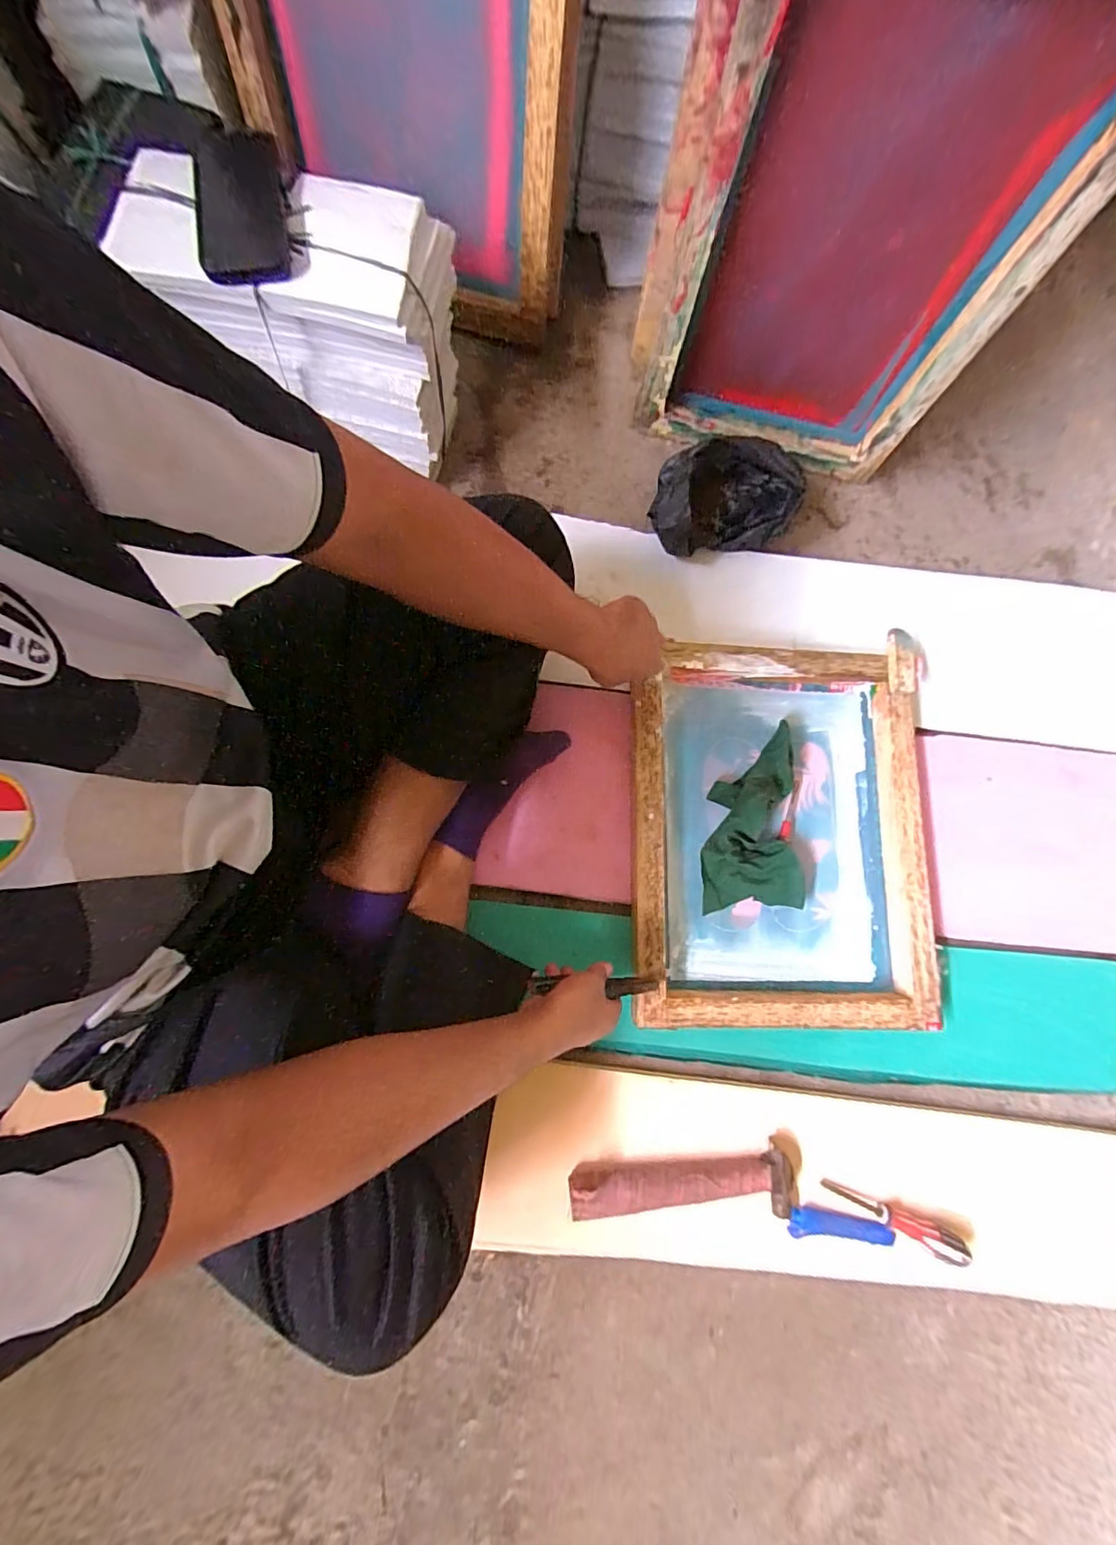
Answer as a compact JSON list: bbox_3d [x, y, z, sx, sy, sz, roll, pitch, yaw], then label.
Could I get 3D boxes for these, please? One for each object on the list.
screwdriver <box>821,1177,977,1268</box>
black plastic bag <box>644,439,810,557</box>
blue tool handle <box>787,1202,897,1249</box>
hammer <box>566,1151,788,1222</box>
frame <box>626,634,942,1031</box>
[{"bbox_3d":[0.402,0.533,0.604,0.171,0.028,0.026,25,81,1],"label":"screwdriver"},{"bbox_3d":[0.230,-0.371,0.699,0.187,0.112,0.126,15,81,-1],"label":"black plastic bag"},{"bbox_3d":[0.340,0.546,0.605,0.130,0.011,0.033,12,81,-2],"label":"blue tool handle"},{"bbox_3d":[0.144,0.491,0.595,0.263,0.045,0.063,-1,81,-4],"label":"hammer"},{"bbox_3d":[0.275,0.071,0.643,0.359,0.057,0.462,1,80,-1],"label":"frame"}]

